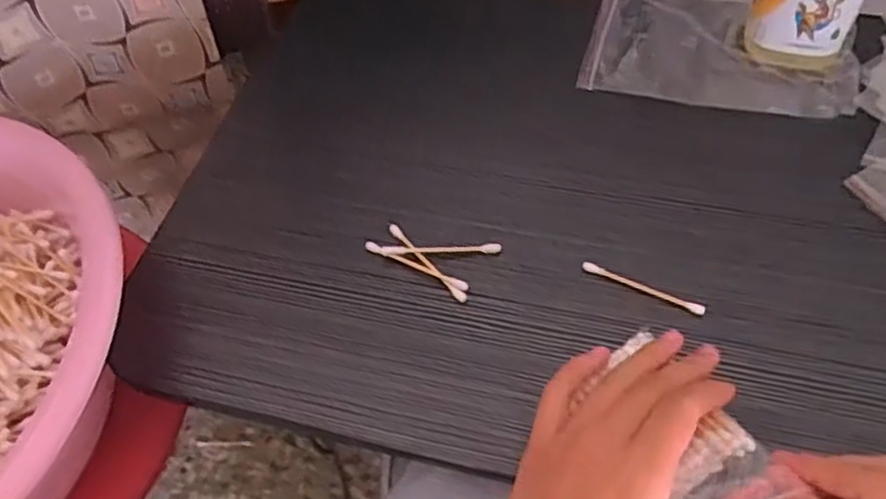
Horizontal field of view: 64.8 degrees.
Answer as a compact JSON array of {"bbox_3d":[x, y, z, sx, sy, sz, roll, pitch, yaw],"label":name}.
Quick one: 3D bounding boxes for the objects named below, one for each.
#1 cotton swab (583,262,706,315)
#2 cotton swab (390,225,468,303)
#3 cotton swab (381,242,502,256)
[{"bbox_3d":[0.113,0.023,0.396,0.070,0.006,0.006,23,61,19],"label":"cotton swab"},{"bbox_3d":[-0.011,0.007,0.416,0.007,0.005,0.071,-36,60,-18],"label":"cotton swab"},{"bbox_3d":[-0.001,-0.001,0.418,0.070,0.006,0.006,-3,56,3],"label":"cotton swab"}]

